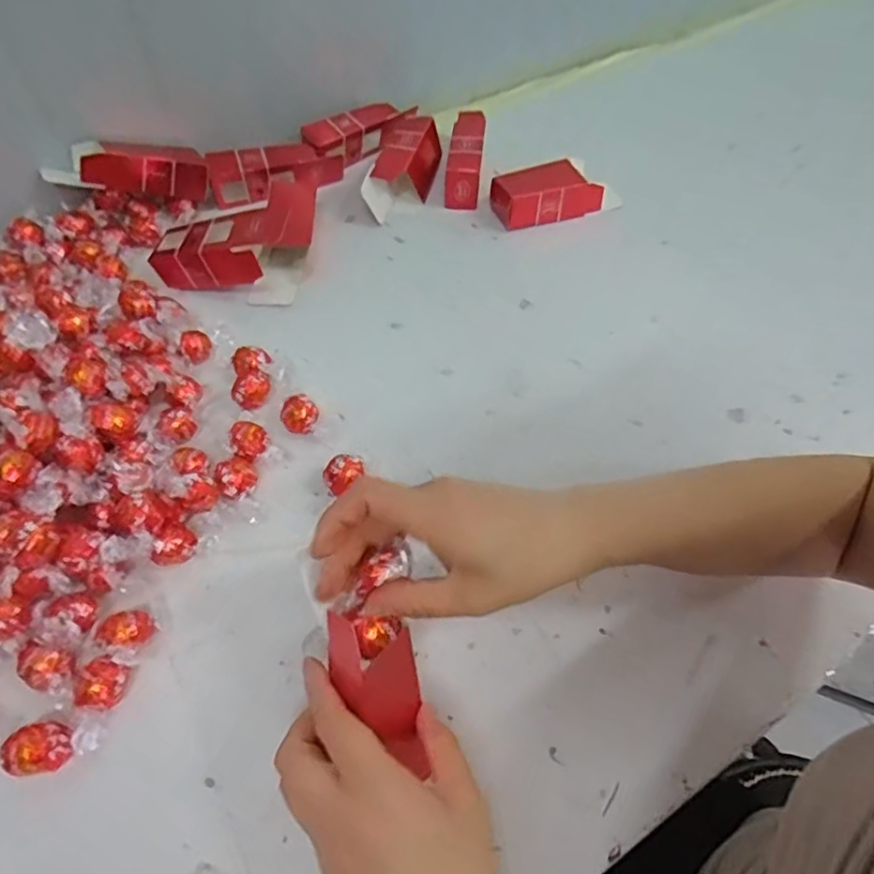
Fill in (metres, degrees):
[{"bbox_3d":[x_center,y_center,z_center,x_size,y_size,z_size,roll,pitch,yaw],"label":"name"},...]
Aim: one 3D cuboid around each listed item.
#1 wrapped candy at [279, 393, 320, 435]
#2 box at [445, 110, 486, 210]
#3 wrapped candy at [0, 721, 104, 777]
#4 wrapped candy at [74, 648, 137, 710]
[{"bbox_3d":[-0.108,-0.016,0.478,0.027,0.024,0.029,6,57,1],"label":"wrapped candy"},{"bbox_3d":[0.031,-0.304,0.660,0.035,0.048,0.112,6,57,1],"label":"box"},{"bbox_3d":[-0.220,0.177,0.344,0.047,0.020,0.026,-8,58,-8],"label":"wrapped candy"},{"bbox_3d":[-0.198,0.147,0.364,0.024,0.026,0.035,10,57,4],"label":"wrapped candy"}]

